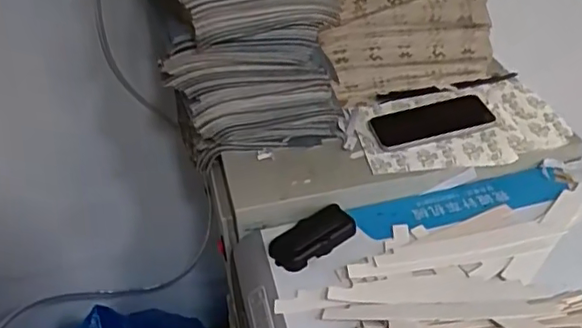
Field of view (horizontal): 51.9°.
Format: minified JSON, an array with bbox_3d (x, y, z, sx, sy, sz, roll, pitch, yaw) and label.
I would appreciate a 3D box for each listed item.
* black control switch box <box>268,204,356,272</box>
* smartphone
[{"bbox_3d":[0.025,0.089,0.737,0.108,0.024,0.060,-25,42,-23],"label":"black control switch box"},{"bbox_3d":[0.203,-0.060,0.852,0.172,0.014,0.086,-11,38,-8],"label":"smartphone"}]

